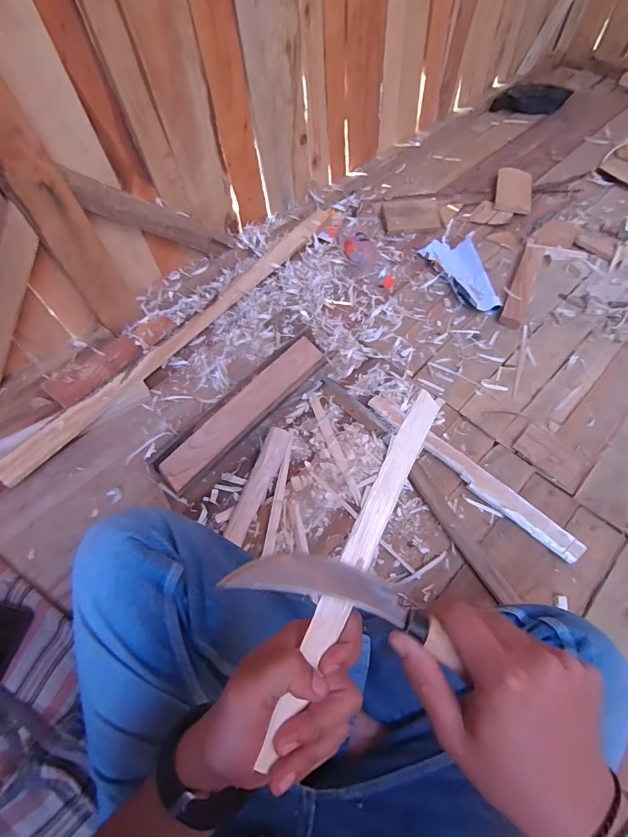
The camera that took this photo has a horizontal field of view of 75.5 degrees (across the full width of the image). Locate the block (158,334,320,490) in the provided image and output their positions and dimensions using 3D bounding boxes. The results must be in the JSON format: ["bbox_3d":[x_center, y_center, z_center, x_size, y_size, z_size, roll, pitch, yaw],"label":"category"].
[{"bbox_3d":[-0.129,-0.014,0.789,0.064,0.051,0.387,38,67,19],"label":"block"}]

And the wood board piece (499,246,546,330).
[{"bbox_3d":[0.514,-0.330,0.991,0.050,0.032,0.281,24,63,13],"label":"wood board piece"}]

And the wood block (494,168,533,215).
[{"bbox_3d":[0.578,-0.662,1.171,0.099,0.013,0.213,13,60,10],"label":"wood block"}]

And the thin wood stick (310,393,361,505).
[{"bbox_3d":[0.038,0.053,0.792,0.020,0.007,0.249,-17,62,-10],"label":"thin wood stick"}]

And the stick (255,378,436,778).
[{"bbox_3d":[0.031,0.086,0.269,0.026,0.004,0.248,39,68,-24],"label":"stick"}]

